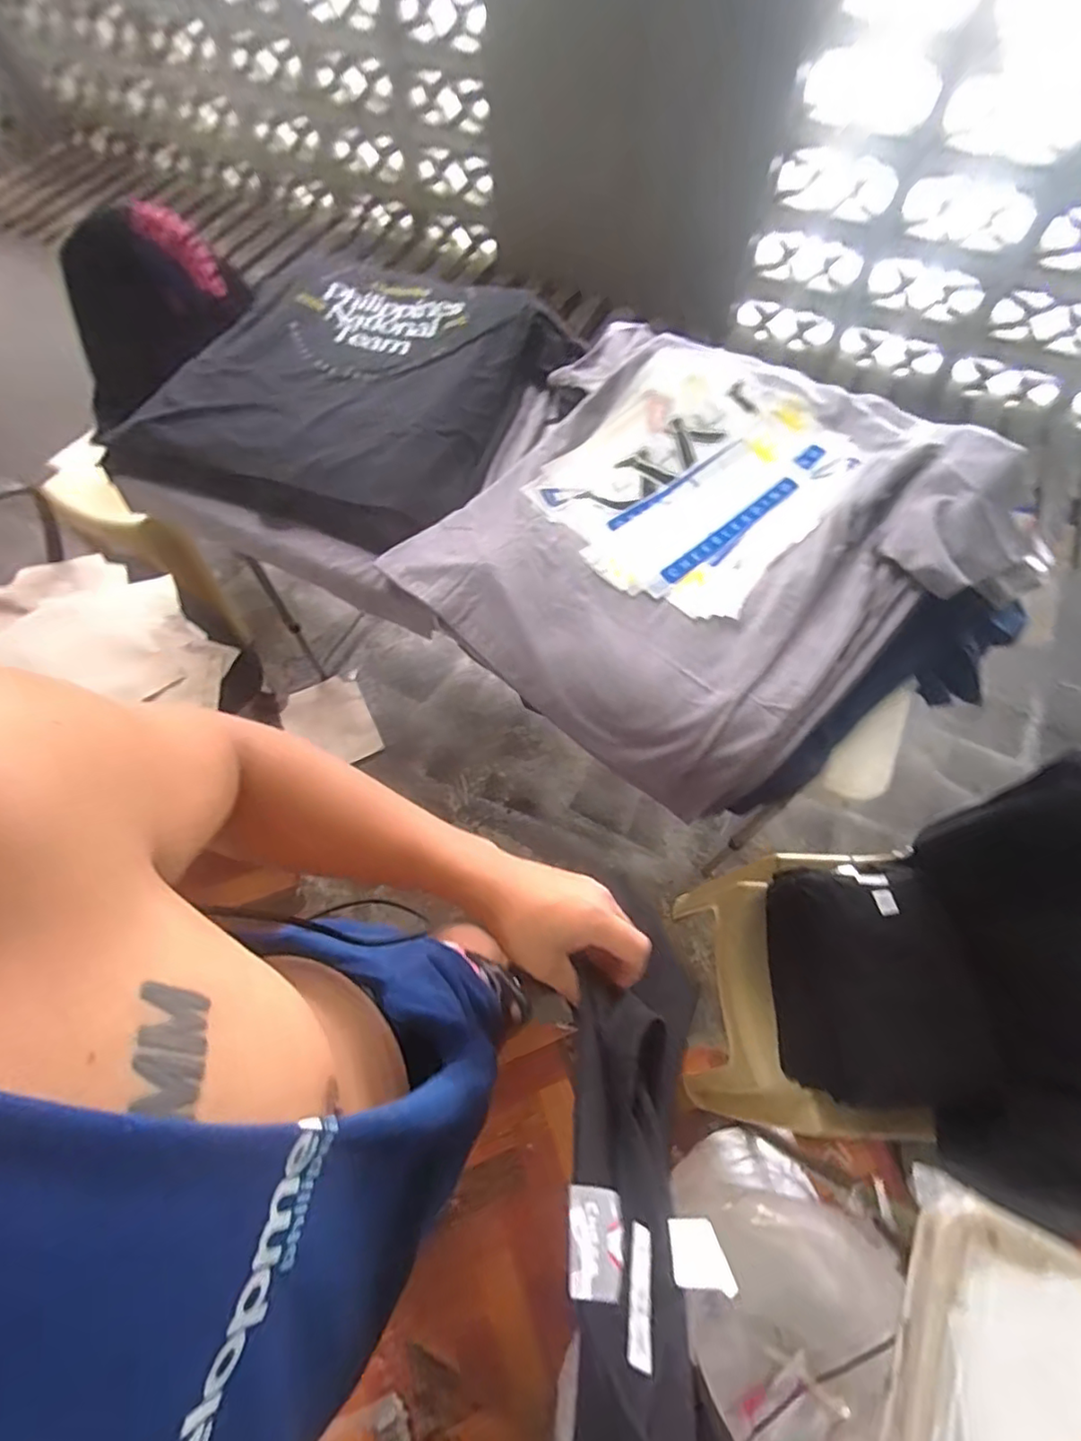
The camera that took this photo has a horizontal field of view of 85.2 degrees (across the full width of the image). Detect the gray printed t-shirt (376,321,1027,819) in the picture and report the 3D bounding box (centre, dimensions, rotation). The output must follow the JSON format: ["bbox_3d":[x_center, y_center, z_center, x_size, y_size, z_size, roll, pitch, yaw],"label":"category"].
[{"bbox_3d":[0.227,-0.275,0.813,0.688,0.143,0.691,34,70,15],"label":"gray printed t-shirt"}]

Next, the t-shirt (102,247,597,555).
[{"bbox_3d":[-0.309,-0.575,0.985,0.591,0.058,0.620,22,67,11],"label":"t-shirt"}]

